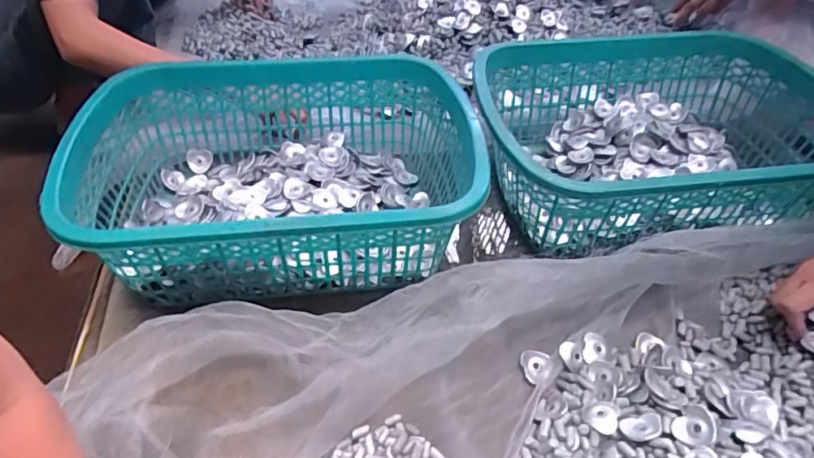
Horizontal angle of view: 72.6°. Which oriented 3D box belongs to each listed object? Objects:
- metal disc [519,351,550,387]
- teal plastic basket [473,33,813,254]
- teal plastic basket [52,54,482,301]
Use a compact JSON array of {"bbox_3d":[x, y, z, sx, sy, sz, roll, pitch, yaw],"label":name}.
[{"bbox_3d":[0.137,0.148,0.591,0.031,0.004,0.036,-3,64,1],"label":"metal disc"},{"bbox_3d":[0.327,-0.141,0.767,0.450,0.143,0.396,-5,43,-4],"label":"teal plastic basket"},{"bbox_3d":[-0.144,-0.062,0.686,0.445,0.161,0.327,-5,43,-4],"label":"teal plastic basket"}]

